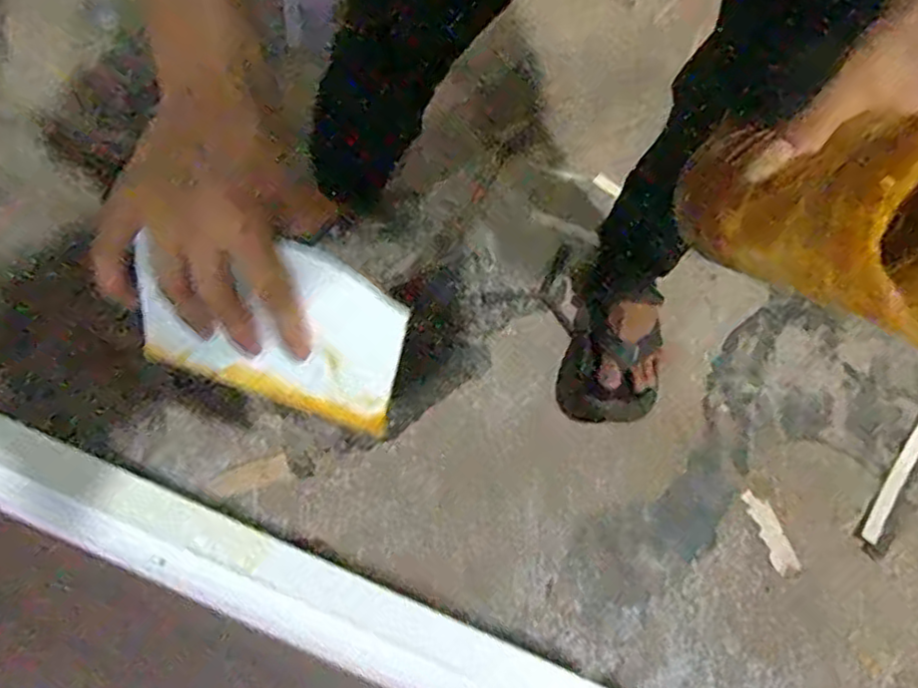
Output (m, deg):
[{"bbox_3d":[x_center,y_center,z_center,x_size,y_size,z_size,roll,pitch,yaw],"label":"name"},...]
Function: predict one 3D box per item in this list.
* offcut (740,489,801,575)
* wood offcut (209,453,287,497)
[{"bbox_3d":[0.410,0.246,0.911,0.032,0.011,0.112,-21,75,-8],"label":"offcut"},{"bbox_3d":[-0.268,0.168,0.887,0.096,0.008,0.029,-19,75,-7],"label":"wood offcut"}]

